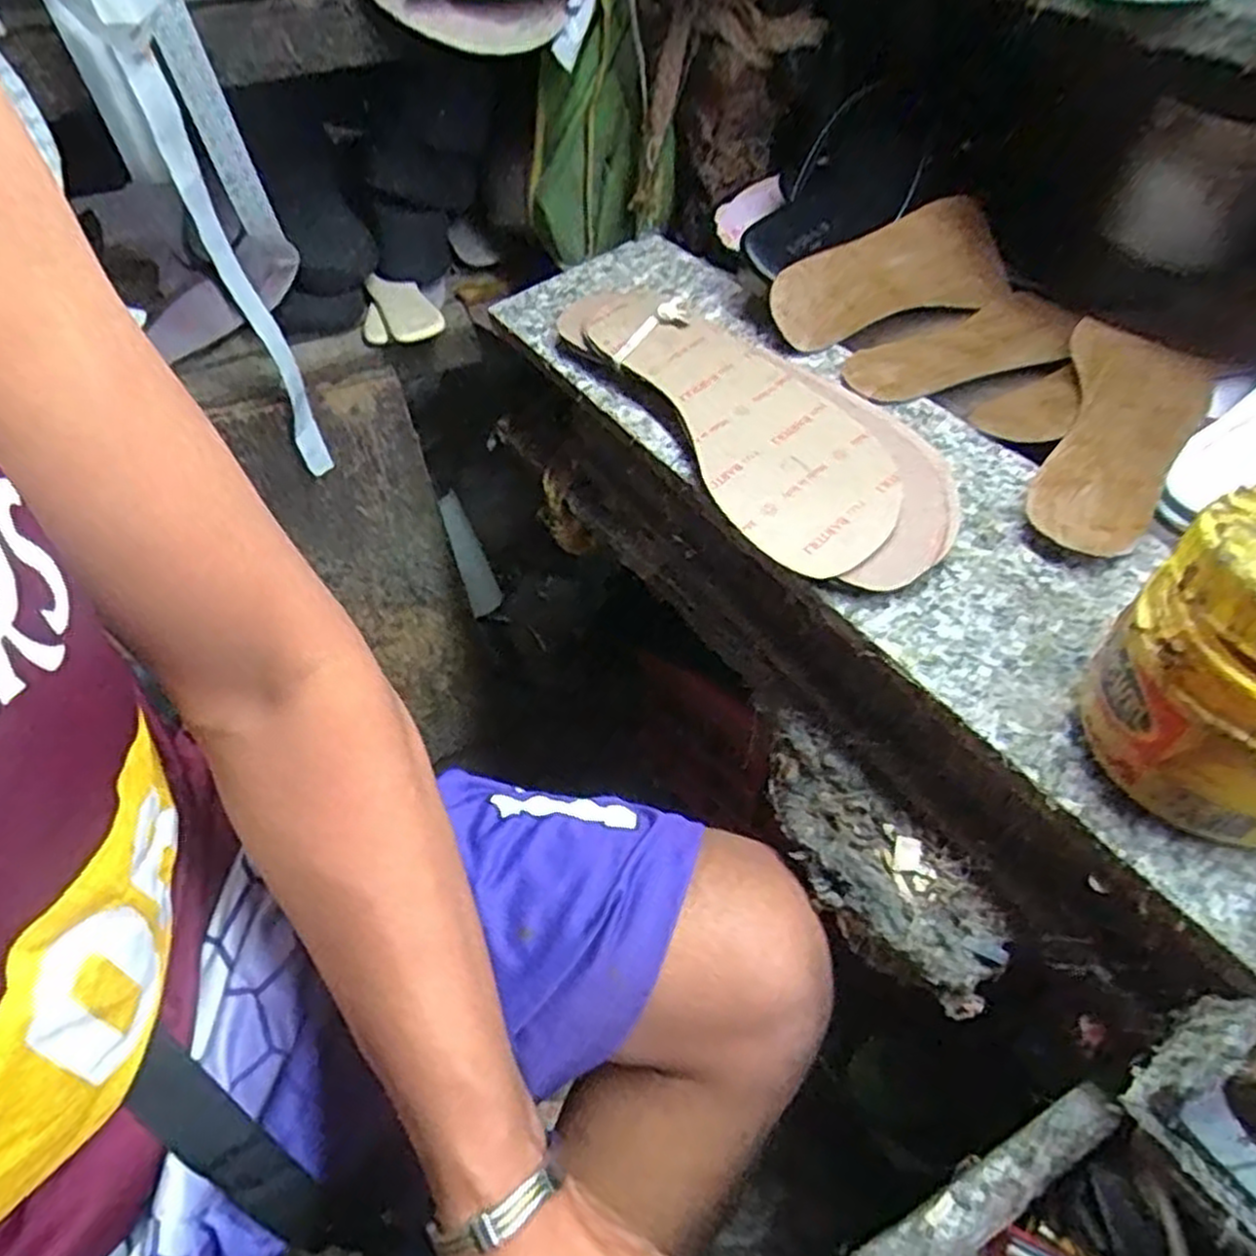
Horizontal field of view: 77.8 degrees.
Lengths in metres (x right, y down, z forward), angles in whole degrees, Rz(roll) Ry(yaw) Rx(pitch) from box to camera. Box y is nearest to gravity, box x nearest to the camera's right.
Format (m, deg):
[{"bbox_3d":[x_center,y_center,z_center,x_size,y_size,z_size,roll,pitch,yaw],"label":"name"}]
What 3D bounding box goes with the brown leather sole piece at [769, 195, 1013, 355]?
[{"bbox_3d":[0.179,-0.239,0.524,0.188,0.017,0.072,-22,89,-19],"label":"brown leather sole piece"}]

